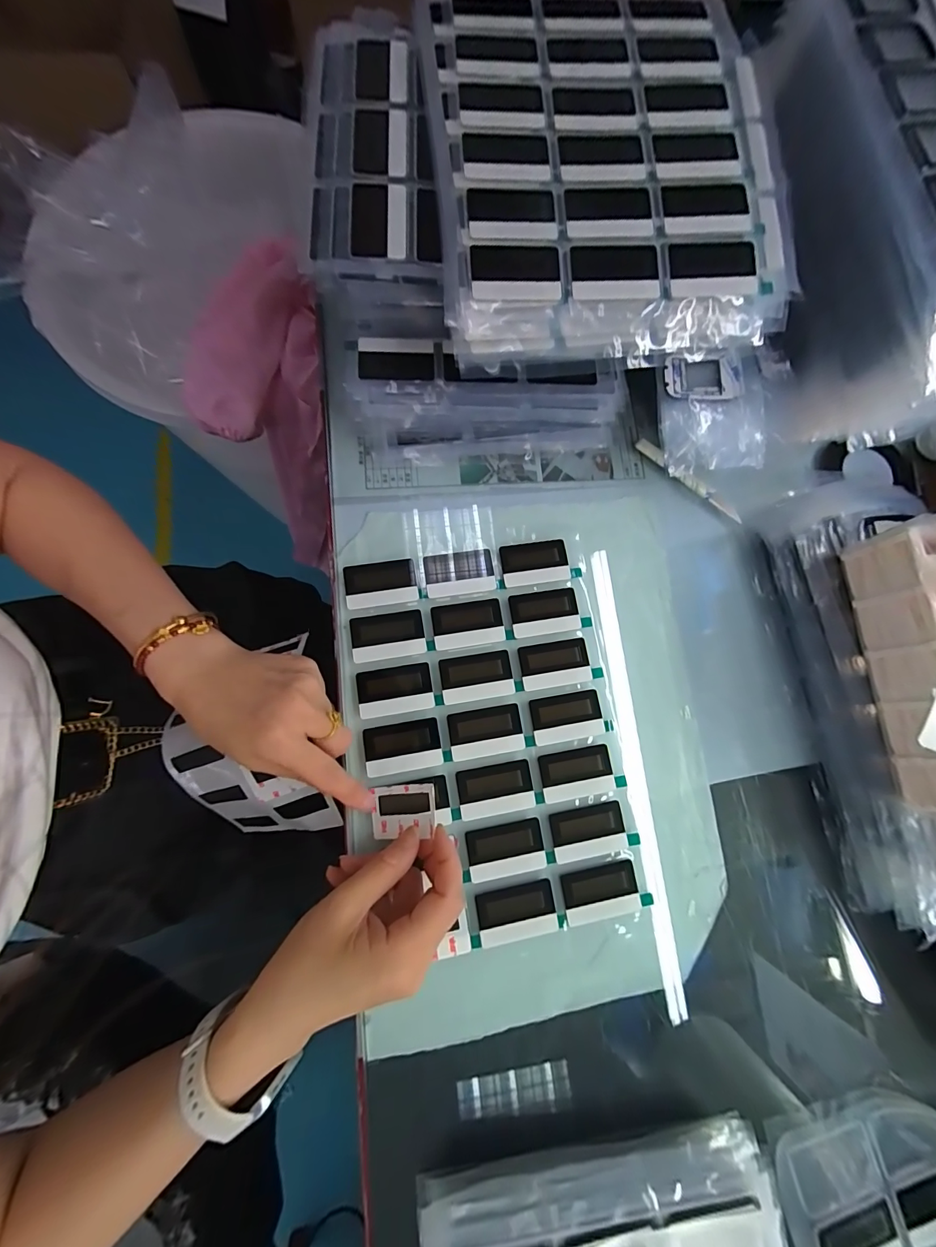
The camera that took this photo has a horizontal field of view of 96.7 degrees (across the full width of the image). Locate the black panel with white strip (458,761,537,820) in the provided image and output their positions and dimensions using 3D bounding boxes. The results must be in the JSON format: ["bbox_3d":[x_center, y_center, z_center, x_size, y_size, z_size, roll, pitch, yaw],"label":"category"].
[{"bbox_3d":[0.020,0.120,0.299,0.053,0.004,0.034,-9,81,-6],"label":"black panel with white strip"}]

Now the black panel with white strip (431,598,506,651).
[{"bbox_3d":[0.000,0.001,0.322,0.053,0.006,0.034,-8,81,-6],"label":"black panel with white strip"}]

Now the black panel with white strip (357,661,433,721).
[{"bbox_3d":[-0.054,0.049,0.307,0.054,0.005,0.034,-9,81,-6],"label":"black panel with white strip"}]

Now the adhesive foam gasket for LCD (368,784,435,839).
[{"bbox_3d":[-0.044,0.128,0.283,0.049,0.008,0.033,-13,76,19],"label":"adhesive foam gasket for LCD"}]

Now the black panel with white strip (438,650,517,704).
[{"bbox_3d":[0.006,0.040,0.313,0.053,0.004,0.034,-9,81,-6],"label":"black panel with white strip"}]

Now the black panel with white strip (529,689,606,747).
[{"bbox_3d":[0.075,0.071,0.315,0.054,0.007,0.034,-9,81,-6],"label":"black panel with white strip"}]

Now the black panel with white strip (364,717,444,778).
[{"bbox_3d":[-0.047,0.089,0.301,0.054,0.005,0.034,-9,81,-6],"label":"black panel with white strip"}]

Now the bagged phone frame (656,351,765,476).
[{"bbox_3d":[0.186,-0.160,0.317,0.080,0.011,0.085,-10,91,-4],"label":"bagged phone frame"}]

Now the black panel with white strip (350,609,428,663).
[{"bbox_3d":[-0.061,0.009,0.315,0.054,0.006,0.034,-9,81,-6],"label":"black panel with white strip"}]

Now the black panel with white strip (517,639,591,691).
[{"bbox_3d":[0.067,0.032,0.322,0.053,0.007,0.034,-8,81,-6],"label":"black panel with white strip"}]

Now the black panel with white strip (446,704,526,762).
[{"bbox_3d":[0.013,0.080,0.306,0.054,0.004,0.034,-9,81,-6],"label":"black panel with white strip"}]

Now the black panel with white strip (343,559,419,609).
[{"bbox_3d":[-0.067,-0.031,0.321,0.054,0.006,0.034,-8,81,-6],"label":"black panel with white strip"}]

